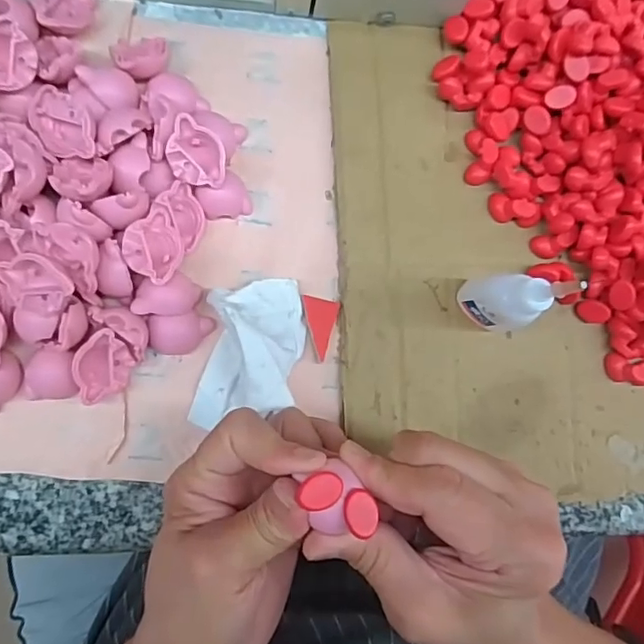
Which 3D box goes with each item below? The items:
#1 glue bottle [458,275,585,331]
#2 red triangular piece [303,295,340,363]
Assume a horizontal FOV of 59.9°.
[{"bbox_3d":[0.097,-0.011,0.279,0.026,0.086,0.028,-7,86,-9],"label":"glue bottle"},{"bbox_3d":[-0.003,0.003,0.306,0.019,0.007,0.034,13,84,-7],"label":"red triangular piece"}]

